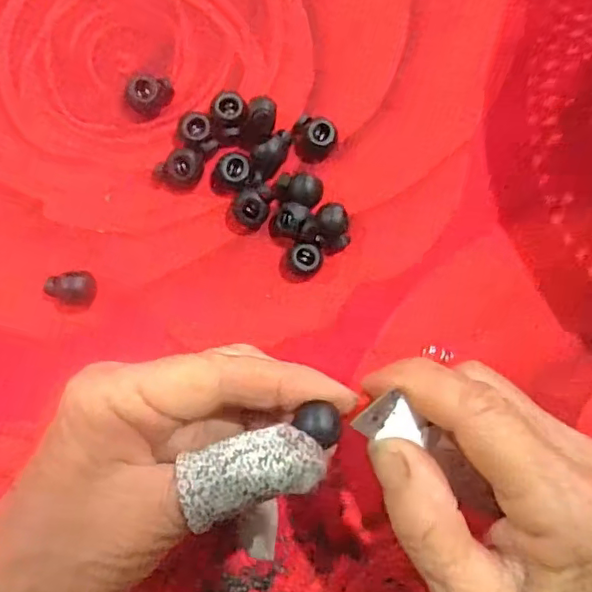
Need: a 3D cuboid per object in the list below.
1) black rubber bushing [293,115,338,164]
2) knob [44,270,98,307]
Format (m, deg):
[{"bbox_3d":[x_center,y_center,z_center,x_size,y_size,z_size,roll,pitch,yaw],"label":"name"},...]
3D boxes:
[{"bbox_3d":[0.009,-0.068,0.248,0.018,0.009,0.018,-6,88,-8],"label":"black rubber bushing"},{"bbox_3d":[-0.091,-0.004,0.233,0.017,0.013,0.014,14,85,-7],"label":"knob"}]

